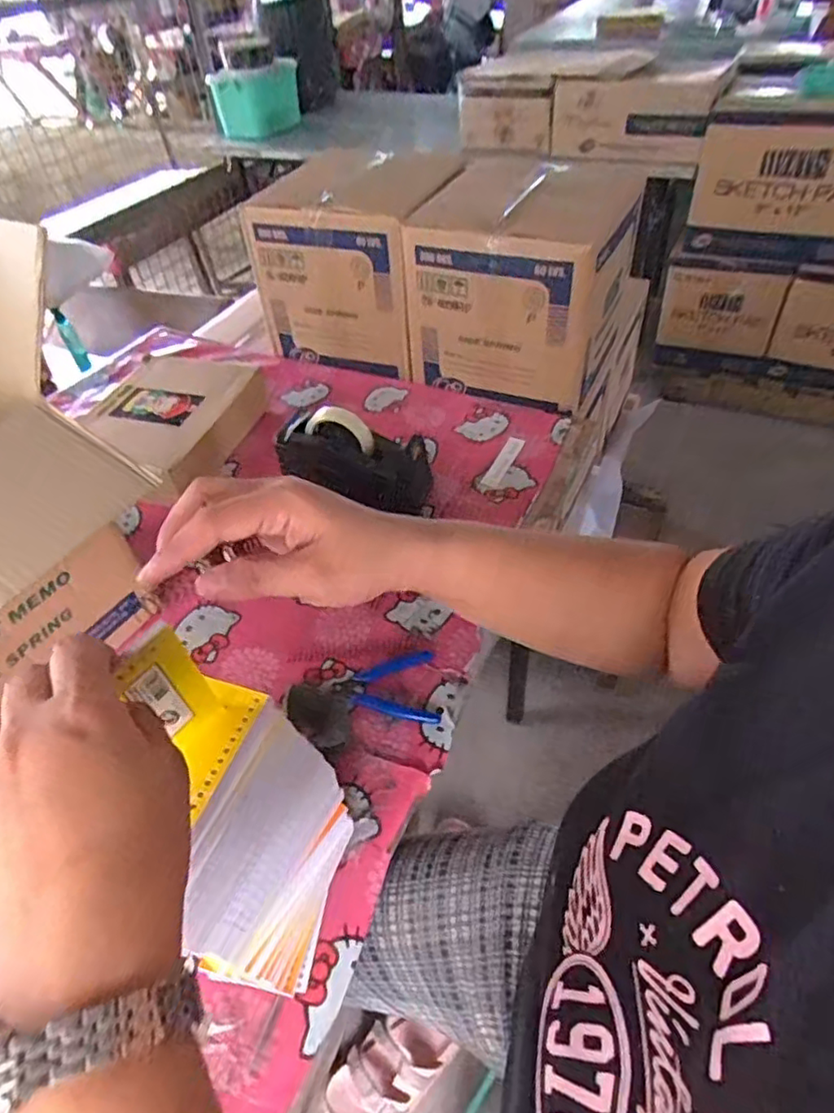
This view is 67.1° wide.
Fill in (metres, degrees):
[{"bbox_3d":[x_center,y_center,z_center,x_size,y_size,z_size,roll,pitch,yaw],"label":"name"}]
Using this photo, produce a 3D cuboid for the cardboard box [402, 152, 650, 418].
[{"bbox_3d":[0.171,-0.445,1.027,0.305,0.290,0.266,16,50,19],"label":"cardboard box"}]

